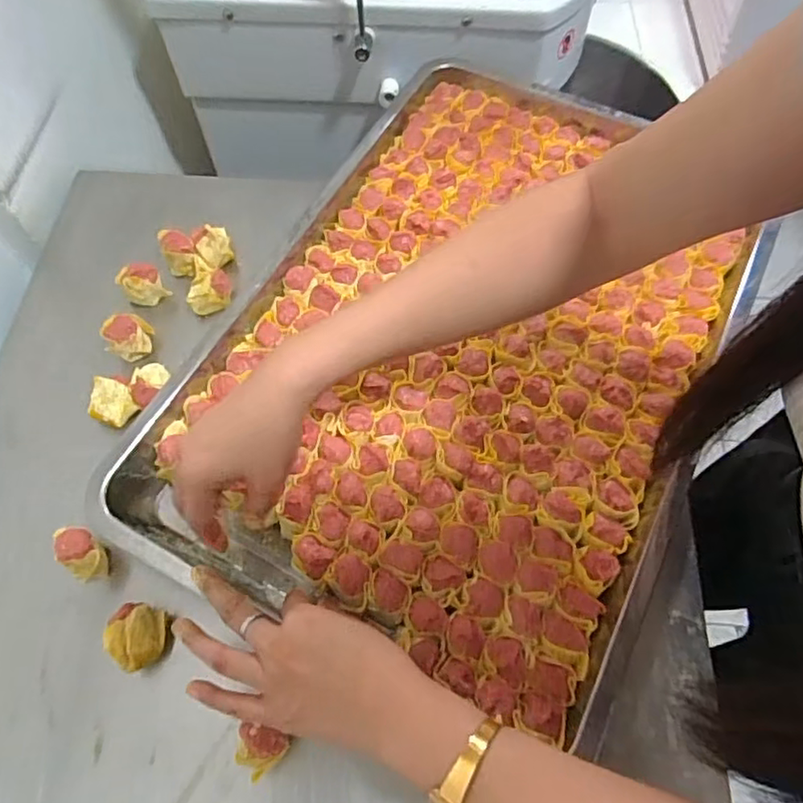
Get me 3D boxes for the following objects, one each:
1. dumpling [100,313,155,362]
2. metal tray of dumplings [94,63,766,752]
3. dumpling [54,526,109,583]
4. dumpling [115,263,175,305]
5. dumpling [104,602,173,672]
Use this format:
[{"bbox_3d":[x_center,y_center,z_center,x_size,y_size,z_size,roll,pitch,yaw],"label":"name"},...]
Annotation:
[{"bbox_3d":[-0.244,-0.055,0.552,0.037,0.043,0.032,-5,64,-1],"label":"dumpling"},{"bbox_3d":[0.057,-0.064,0.526,0.387,0.042,0.554,25,69,12],"label":"metal tray of dumplings"},{"bbox_3d":[-0.241,0.116,0.465,0.039,0.046,0.032,19,66,10],"label":"dumpling"},{"bbox_3d":[-0.241,-0.107,0.575,0.035,0.043,0.033,-1,64,1],"label":"dumpling"},{"bbox_3d":[-0.189,0.169,0.440,0.036,0.038,0.043,5,64,4],"label":"dumpling"}]

